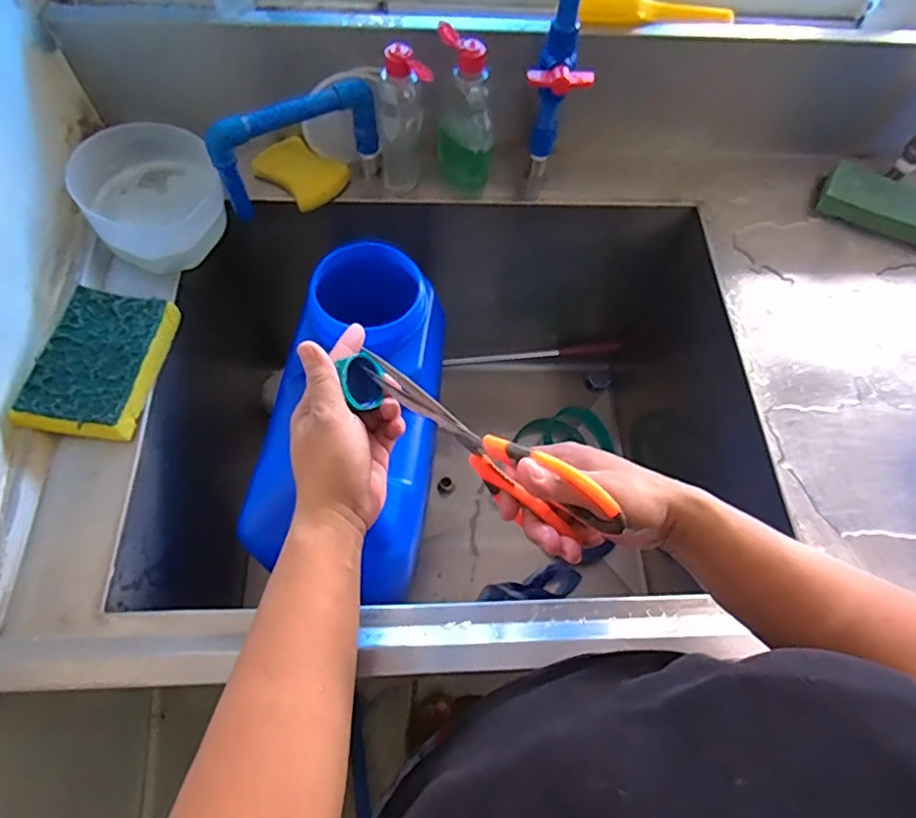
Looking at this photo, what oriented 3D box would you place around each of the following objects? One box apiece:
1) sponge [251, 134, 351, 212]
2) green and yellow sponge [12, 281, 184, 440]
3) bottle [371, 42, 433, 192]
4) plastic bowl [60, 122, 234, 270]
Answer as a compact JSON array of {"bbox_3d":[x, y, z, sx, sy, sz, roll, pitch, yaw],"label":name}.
[{"bbox_3d":[-0.184,-0.281,0.674,0.103,0.018,0.075,38,68,14],"label":"sponge"},{"bbox_3d":[-0.333,-0.044,0.540,0.089,0.043,0.145,8,64,0],"label":"green and yellow sponge"},{"bbox_3d":[-0.062,-0.320,0.633,0.057,0.154,0.051,-12,65,-9],"label":"bottle"},{"bbox_3d":[-0.318,-0.224,0.609,0.133,0.080,0.130,1,64,-3],"label":"plastic bowl"}]

